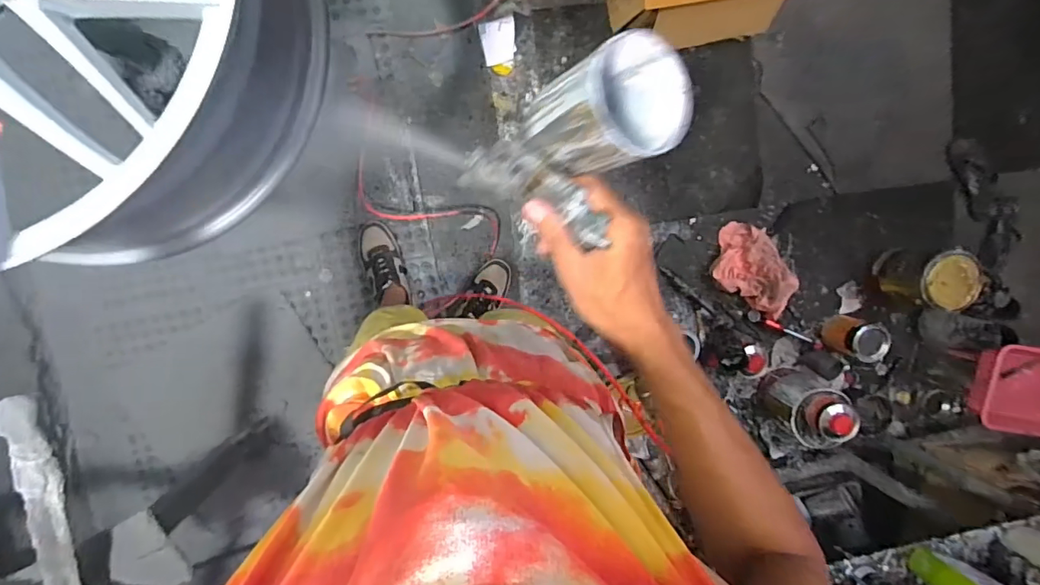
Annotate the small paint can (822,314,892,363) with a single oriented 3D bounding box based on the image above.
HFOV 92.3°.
[{"bbox_3d":[0.993,0.138,1.458,0.141,0.116,0.116,15,91,-10],"label":"small paint can"}]

